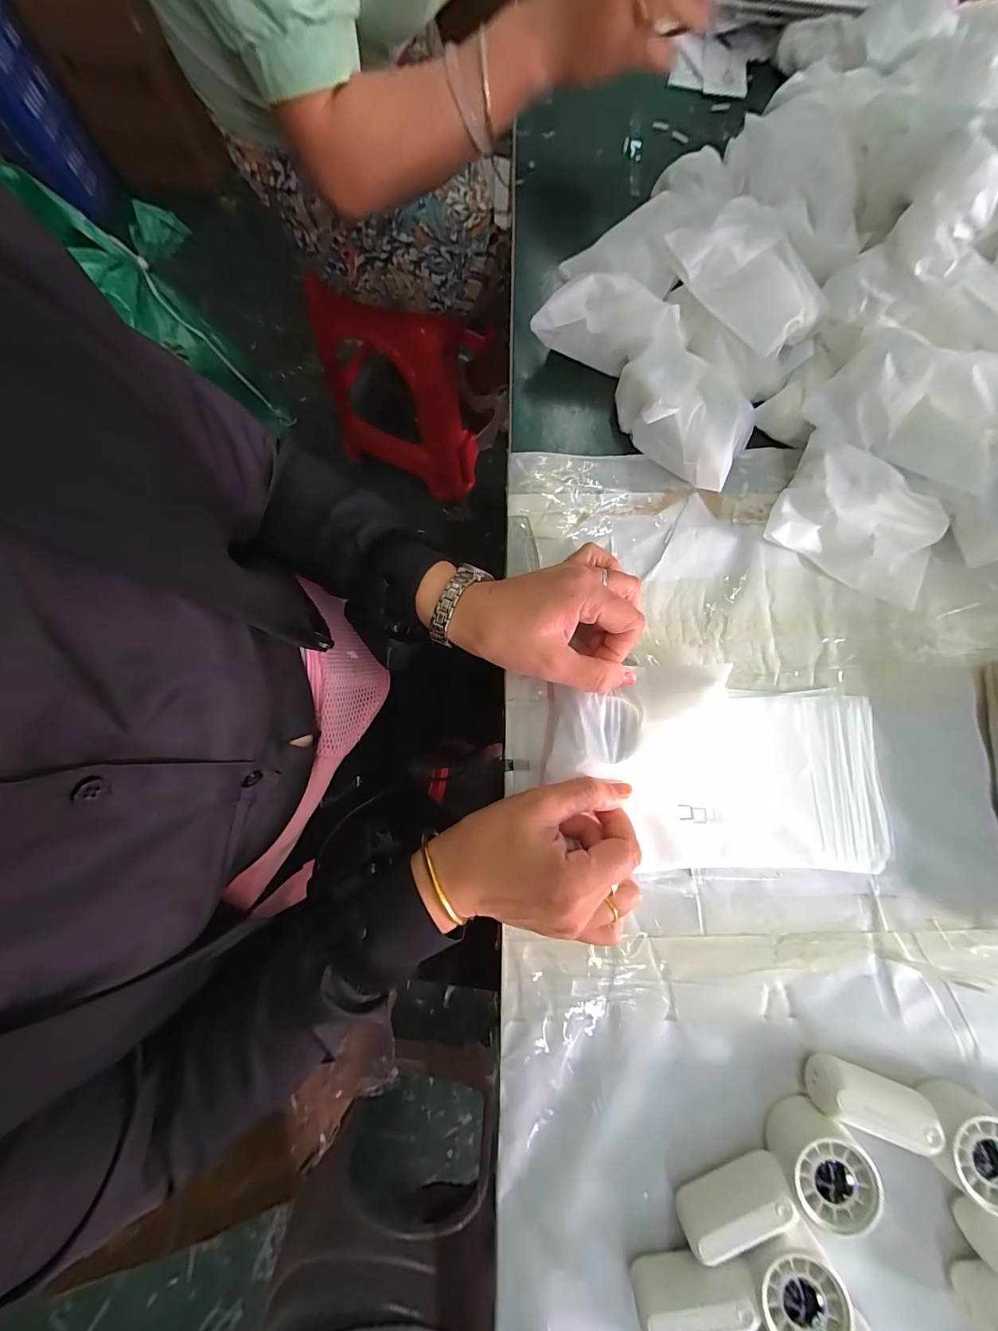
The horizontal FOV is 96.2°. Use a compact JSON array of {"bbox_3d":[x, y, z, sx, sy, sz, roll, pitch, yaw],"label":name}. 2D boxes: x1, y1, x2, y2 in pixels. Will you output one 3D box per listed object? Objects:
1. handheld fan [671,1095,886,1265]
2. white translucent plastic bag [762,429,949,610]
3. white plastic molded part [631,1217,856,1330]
[{"bbox_3d":[0.162,0.308,0.261,0.107,0.032,0.044,-30,79,-5],"label":"handheld fan"},{"bbox_3d":[0.275,-0.109,0.339,0.121,0.042,0.081,27,80,7],"label":"white translucent plastic bag"},{"bbox_3d":[0.132,0.350,0.251,0.107,0.034,0.045,-15,78,-2],"label":"white plastic molded part"}]

